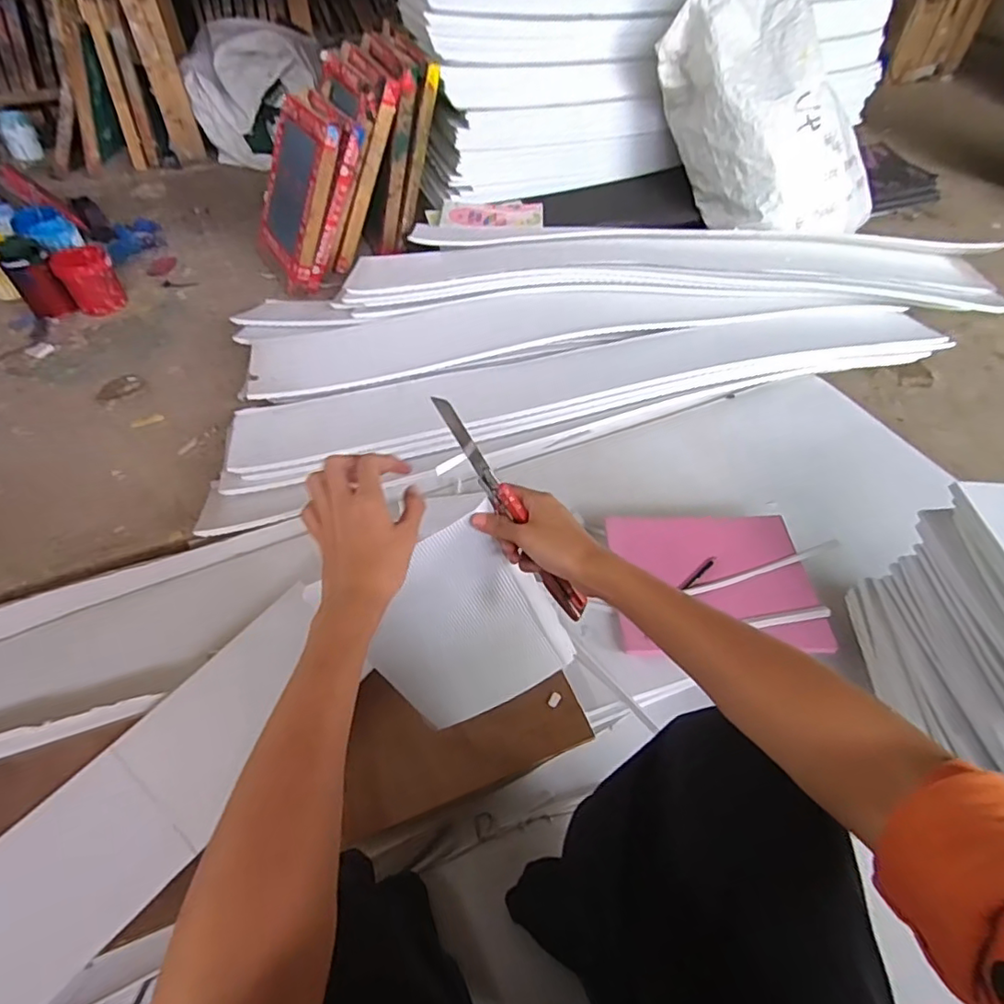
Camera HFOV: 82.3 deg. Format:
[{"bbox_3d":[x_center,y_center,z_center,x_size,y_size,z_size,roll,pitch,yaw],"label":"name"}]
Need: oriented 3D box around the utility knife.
[{"bbox_3d":[0.009,0.008,0.475,0.012,0.031,0.217,-38,100,-28],"label":"utility knife"}]

